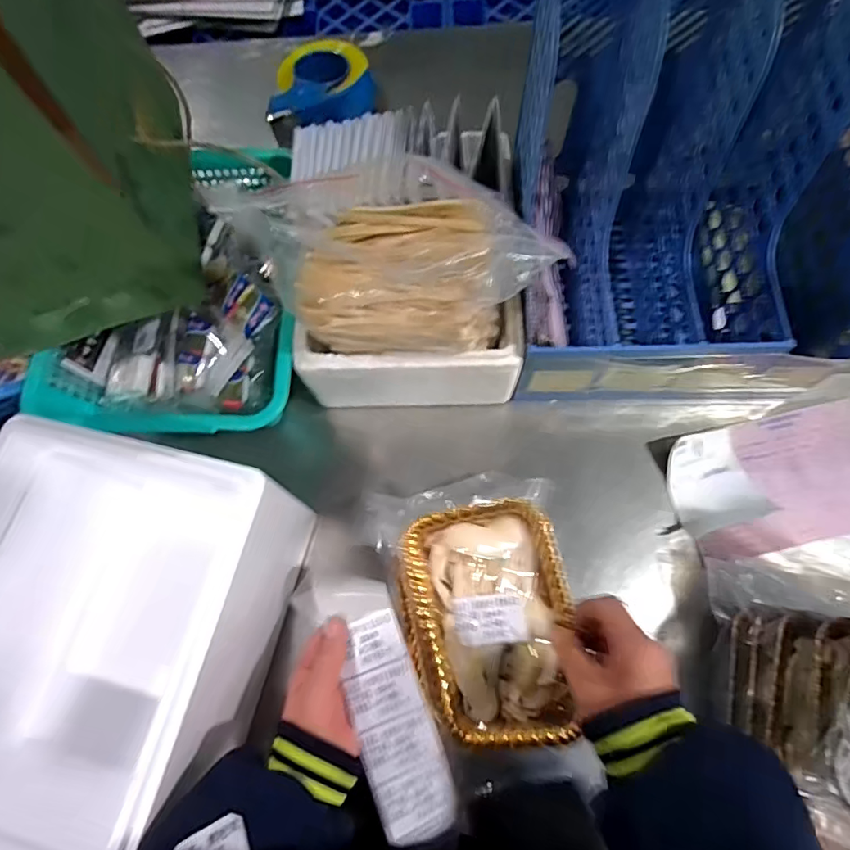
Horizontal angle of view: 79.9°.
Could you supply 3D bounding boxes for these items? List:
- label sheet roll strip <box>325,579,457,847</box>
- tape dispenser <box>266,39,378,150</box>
[{"bbox_3d":[-0.030,0.231,0.424,0.058,0.022,0.205,-18,79,-3],"label":"label sheet roll strip"},{"bbox_3d":[-0.160,-0.475,0.734,0.114,0.058,0.174,41,78,14],"label":"tape dispenser"}]

